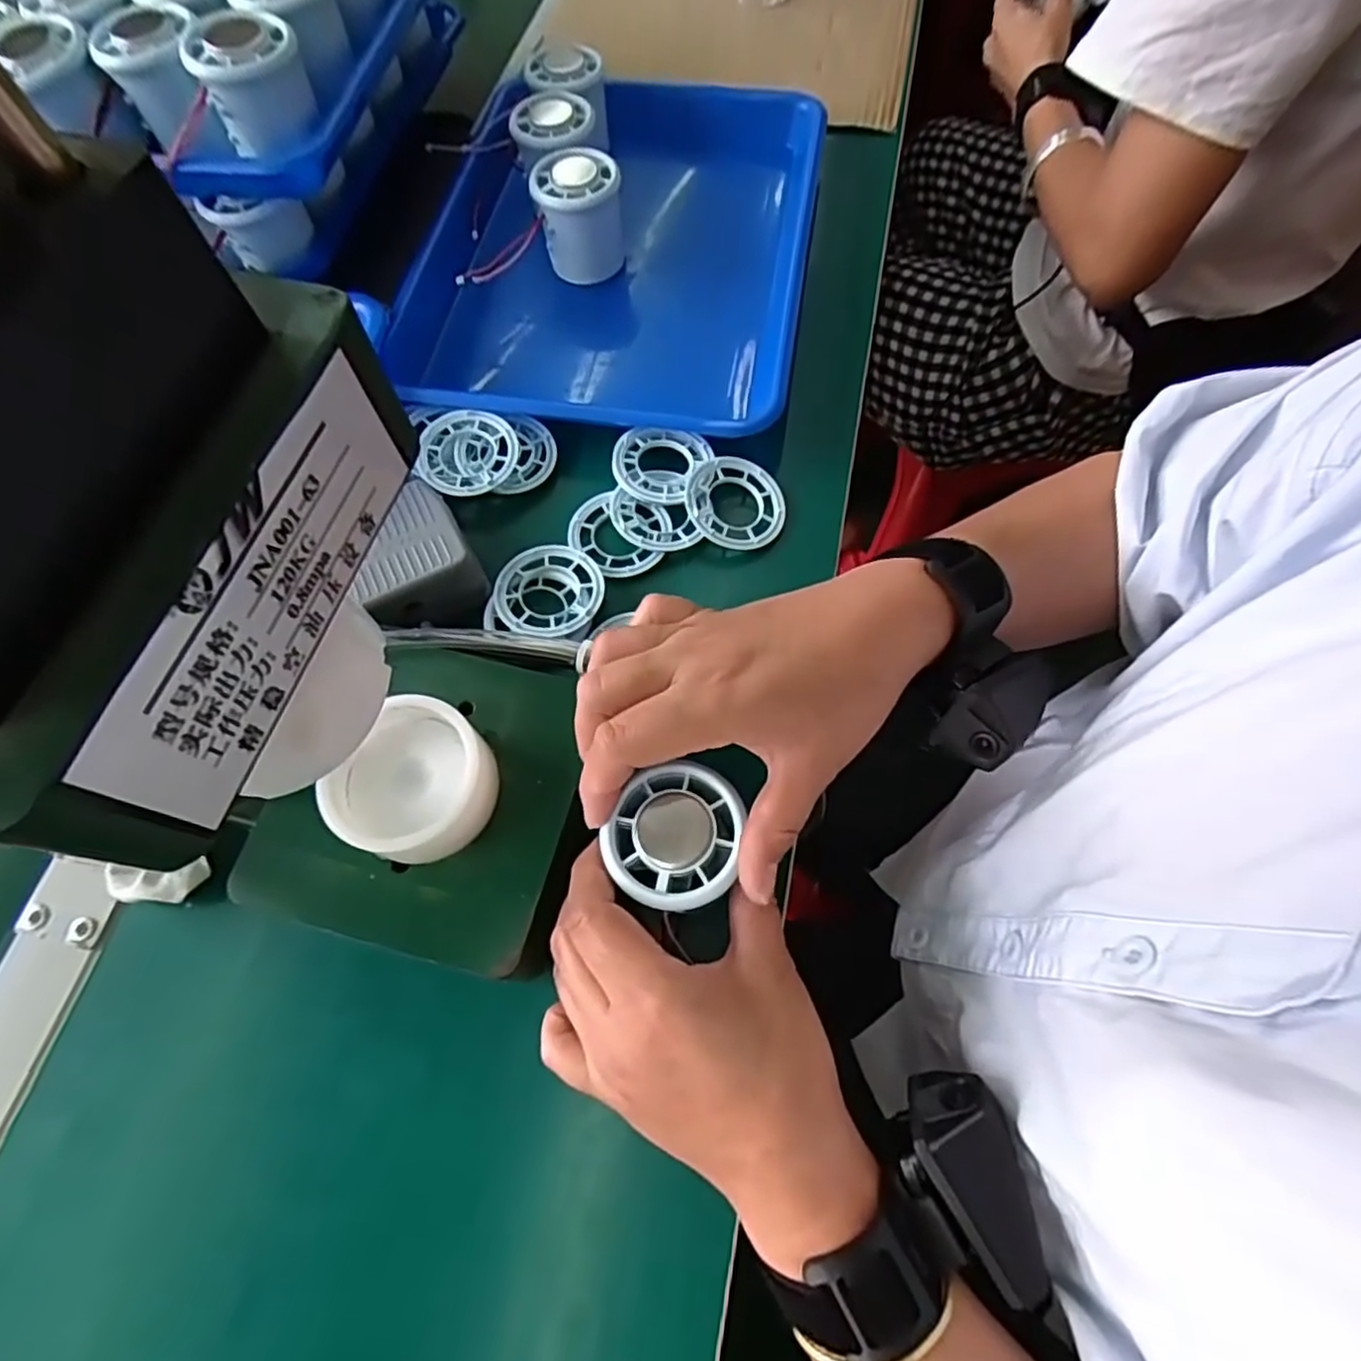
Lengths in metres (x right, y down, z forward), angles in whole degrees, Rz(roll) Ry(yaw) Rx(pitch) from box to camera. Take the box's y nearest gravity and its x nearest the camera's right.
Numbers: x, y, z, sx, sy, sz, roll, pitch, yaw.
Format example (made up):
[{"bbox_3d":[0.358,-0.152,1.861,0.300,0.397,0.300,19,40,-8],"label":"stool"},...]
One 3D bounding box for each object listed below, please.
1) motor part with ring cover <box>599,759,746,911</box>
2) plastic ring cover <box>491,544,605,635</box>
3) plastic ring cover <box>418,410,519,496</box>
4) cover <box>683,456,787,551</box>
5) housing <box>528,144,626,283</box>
[{"bbox_3d":[-0.002,0.059,0.264,0.048,0.010,0.054,9,67,7],"label":"motor part with ring cover"},{"bbox_3d":[-0.069,-0.047,0.364,0.055,0.009,0.055,4,67,4],"label":"plastic ring cover"},{"bbox_3d":[-0.120,-0.129,0.387,0.055,0.011,0.050,-20,67,-6],"label":"plastic ring cover"},{"bbox_3d":[0.030,-0.099,0.383,0.056,0.010,0.055,11,72,-7],"label":"cover"},{"bbox_3d":[-0.063,-0.296,0.441,0.054,0.057,0.053,-16,67,-4],"label":"housing"}]

